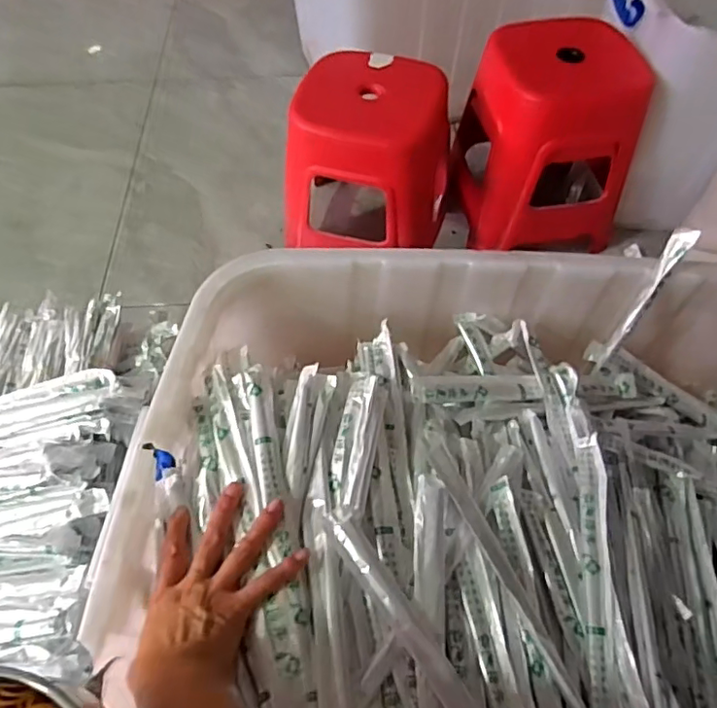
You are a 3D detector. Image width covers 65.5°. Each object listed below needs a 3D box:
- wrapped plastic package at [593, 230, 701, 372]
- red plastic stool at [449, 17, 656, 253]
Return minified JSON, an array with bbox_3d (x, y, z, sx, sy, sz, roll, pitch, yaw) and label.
[{"bbox_3d":[0.302,-0.054,0.597,0.021,0.174,0.015,33,31,20],"label":"wrapped plastic package"},{"bbox_3d":[0.357,-0.413,1.073,0.284,0.327,0.284,-10,58,-6],"label":"red plastic stool"}]

